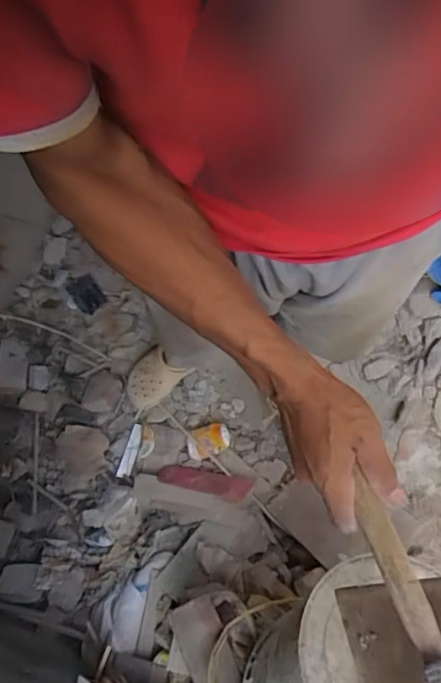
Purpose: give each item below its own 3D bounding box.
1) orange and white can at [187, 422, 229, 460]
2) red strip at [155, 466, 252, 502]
[{"bbox_3d":[-0.029,0.235,1.321,0.103,0.051,0.074,-18,72,-4],"label":"orange and white can"},{"bbox_3d":[-0.039,0.325,1.292,0.226,0.037,0.056,3,70,29],"label":"red strip"}]

